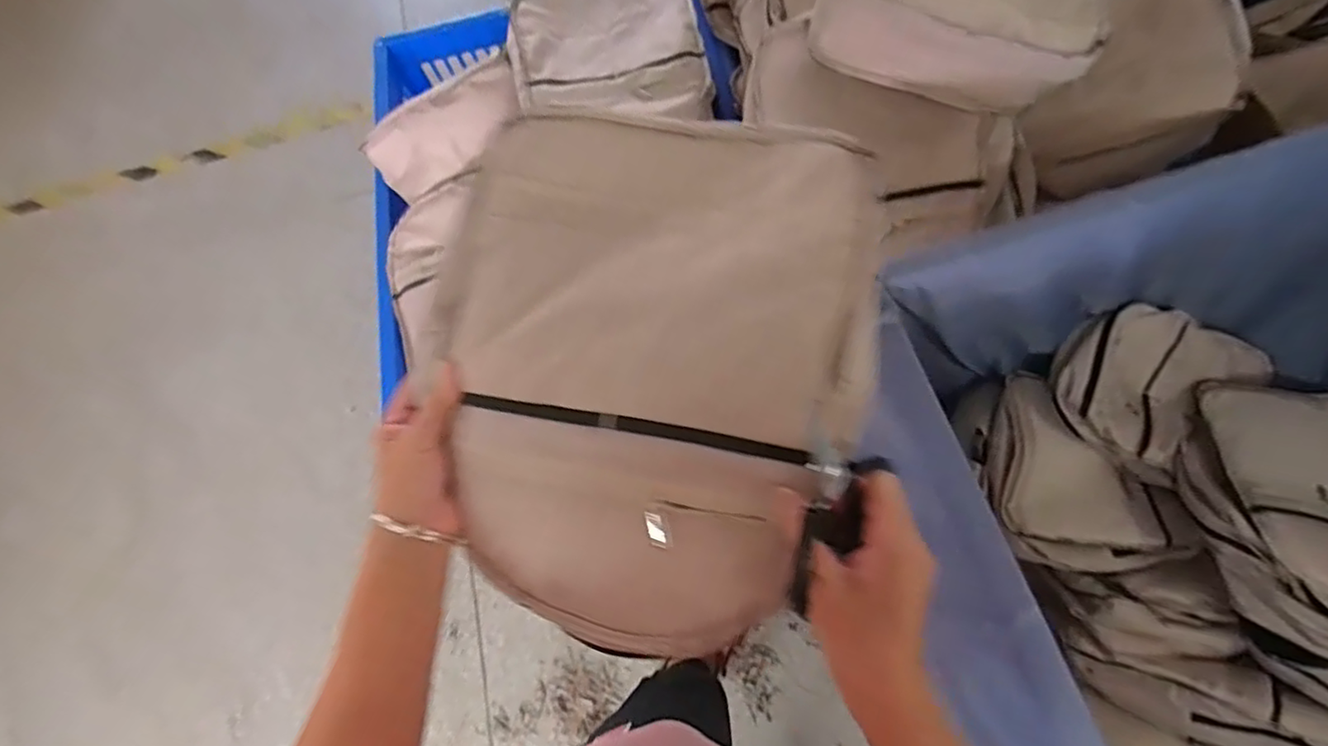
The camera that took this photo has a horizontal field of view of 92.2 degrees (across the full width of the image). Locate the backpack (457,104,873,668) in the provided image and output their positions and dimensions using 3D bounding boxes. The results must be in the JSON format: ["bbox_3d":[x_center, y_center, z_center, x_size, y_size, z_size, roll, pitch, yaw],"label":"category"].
[{"bbox_3d":[-0.016,-0.007,0.434,0.301,0.080,0.369,1,78,15],"label":"backpack"}]

